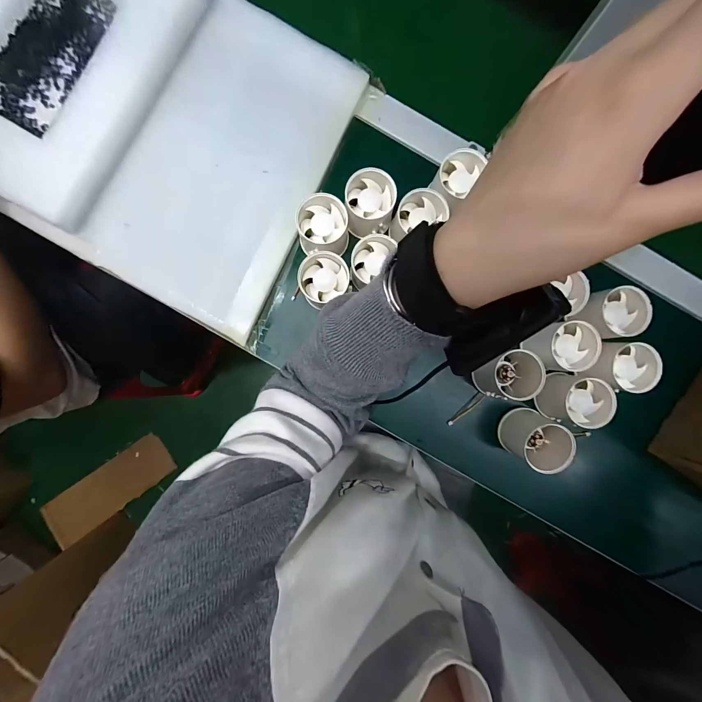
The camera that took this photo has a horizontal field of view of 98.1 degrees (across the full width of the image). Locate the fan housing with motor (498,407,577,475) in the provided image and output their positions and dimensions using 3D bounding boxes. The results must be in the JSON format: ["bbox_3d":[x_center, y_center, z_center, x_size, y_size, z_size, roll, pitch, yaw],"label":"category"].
[{"bbox_3d":[0.197,0.094,0.330,0.052,0.056,0.054,0,90,-2],"label":"fan housing with motor"}]

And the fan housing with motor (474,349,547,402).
[{"bbox_3d":[0.170,0.027,0.329,0.053,0.051,0.054,0,90,-2],"label":"fan housing with motor"}]

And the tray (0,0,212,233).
[{"bbox_3d":[-0.304,-0.307,0.316,0.207,0.039,0.295,32,89,-1],"label":"tray"}]

